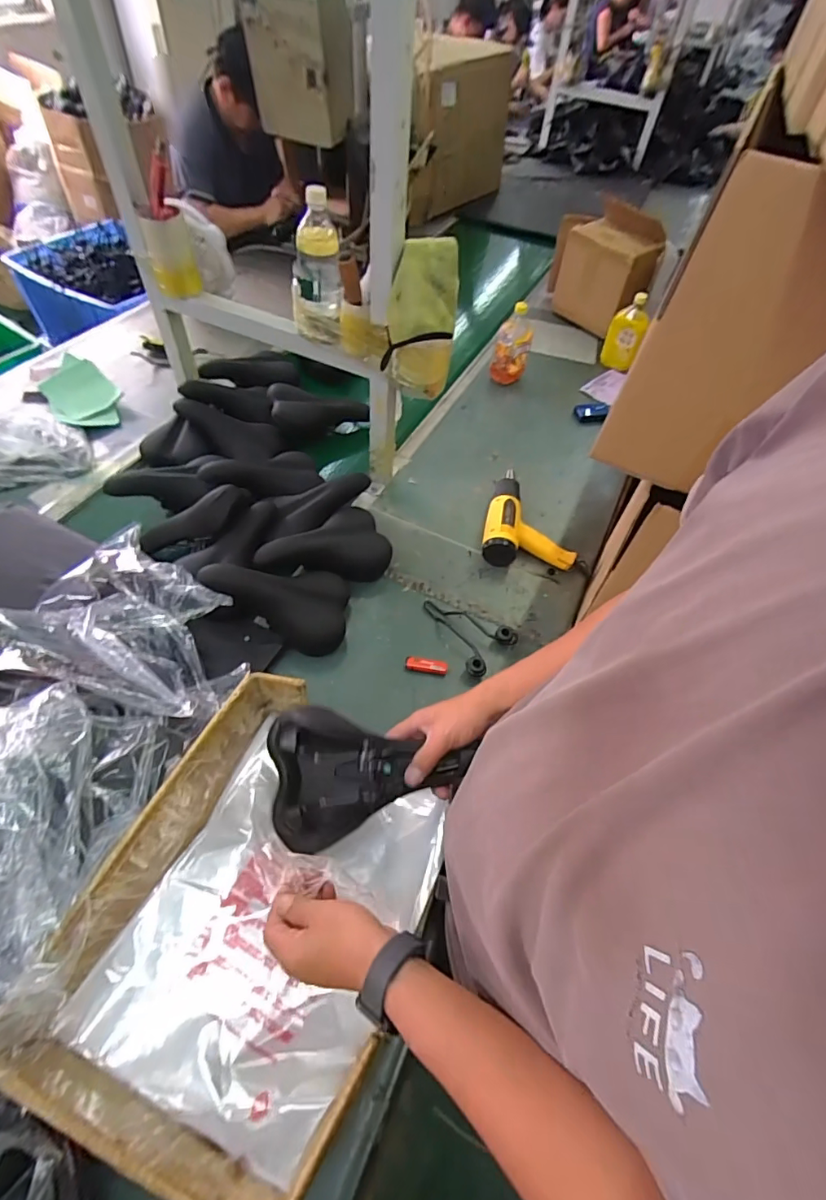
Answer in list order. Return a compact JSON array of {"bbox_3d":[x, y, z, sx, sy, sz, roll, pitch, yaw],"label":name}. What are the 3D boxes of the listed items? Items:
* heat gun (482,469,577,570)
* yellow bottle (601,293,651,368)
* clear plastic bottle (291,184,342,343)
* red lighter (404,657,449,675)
[{"bbox_3d":[0.258,-0.175,1.090,0.199,0.071,0.252,11,53,5],"label":"heat gun"},{"bbox_3d":[0.611,-0.766,1.441,0.100,0.182,0.078,22,55,13],"label":"yellow bottle"},{"bbox_3d":[-0.169,-0.565,0.859,0.091,0.206,0.099,-6,55,-9],"label":"clear plastic bottle"},{"bbox_3d":[0.023,0.116,0.889,0.075,0.012,0.026,10,53,4],"label":"red lighter"}]

